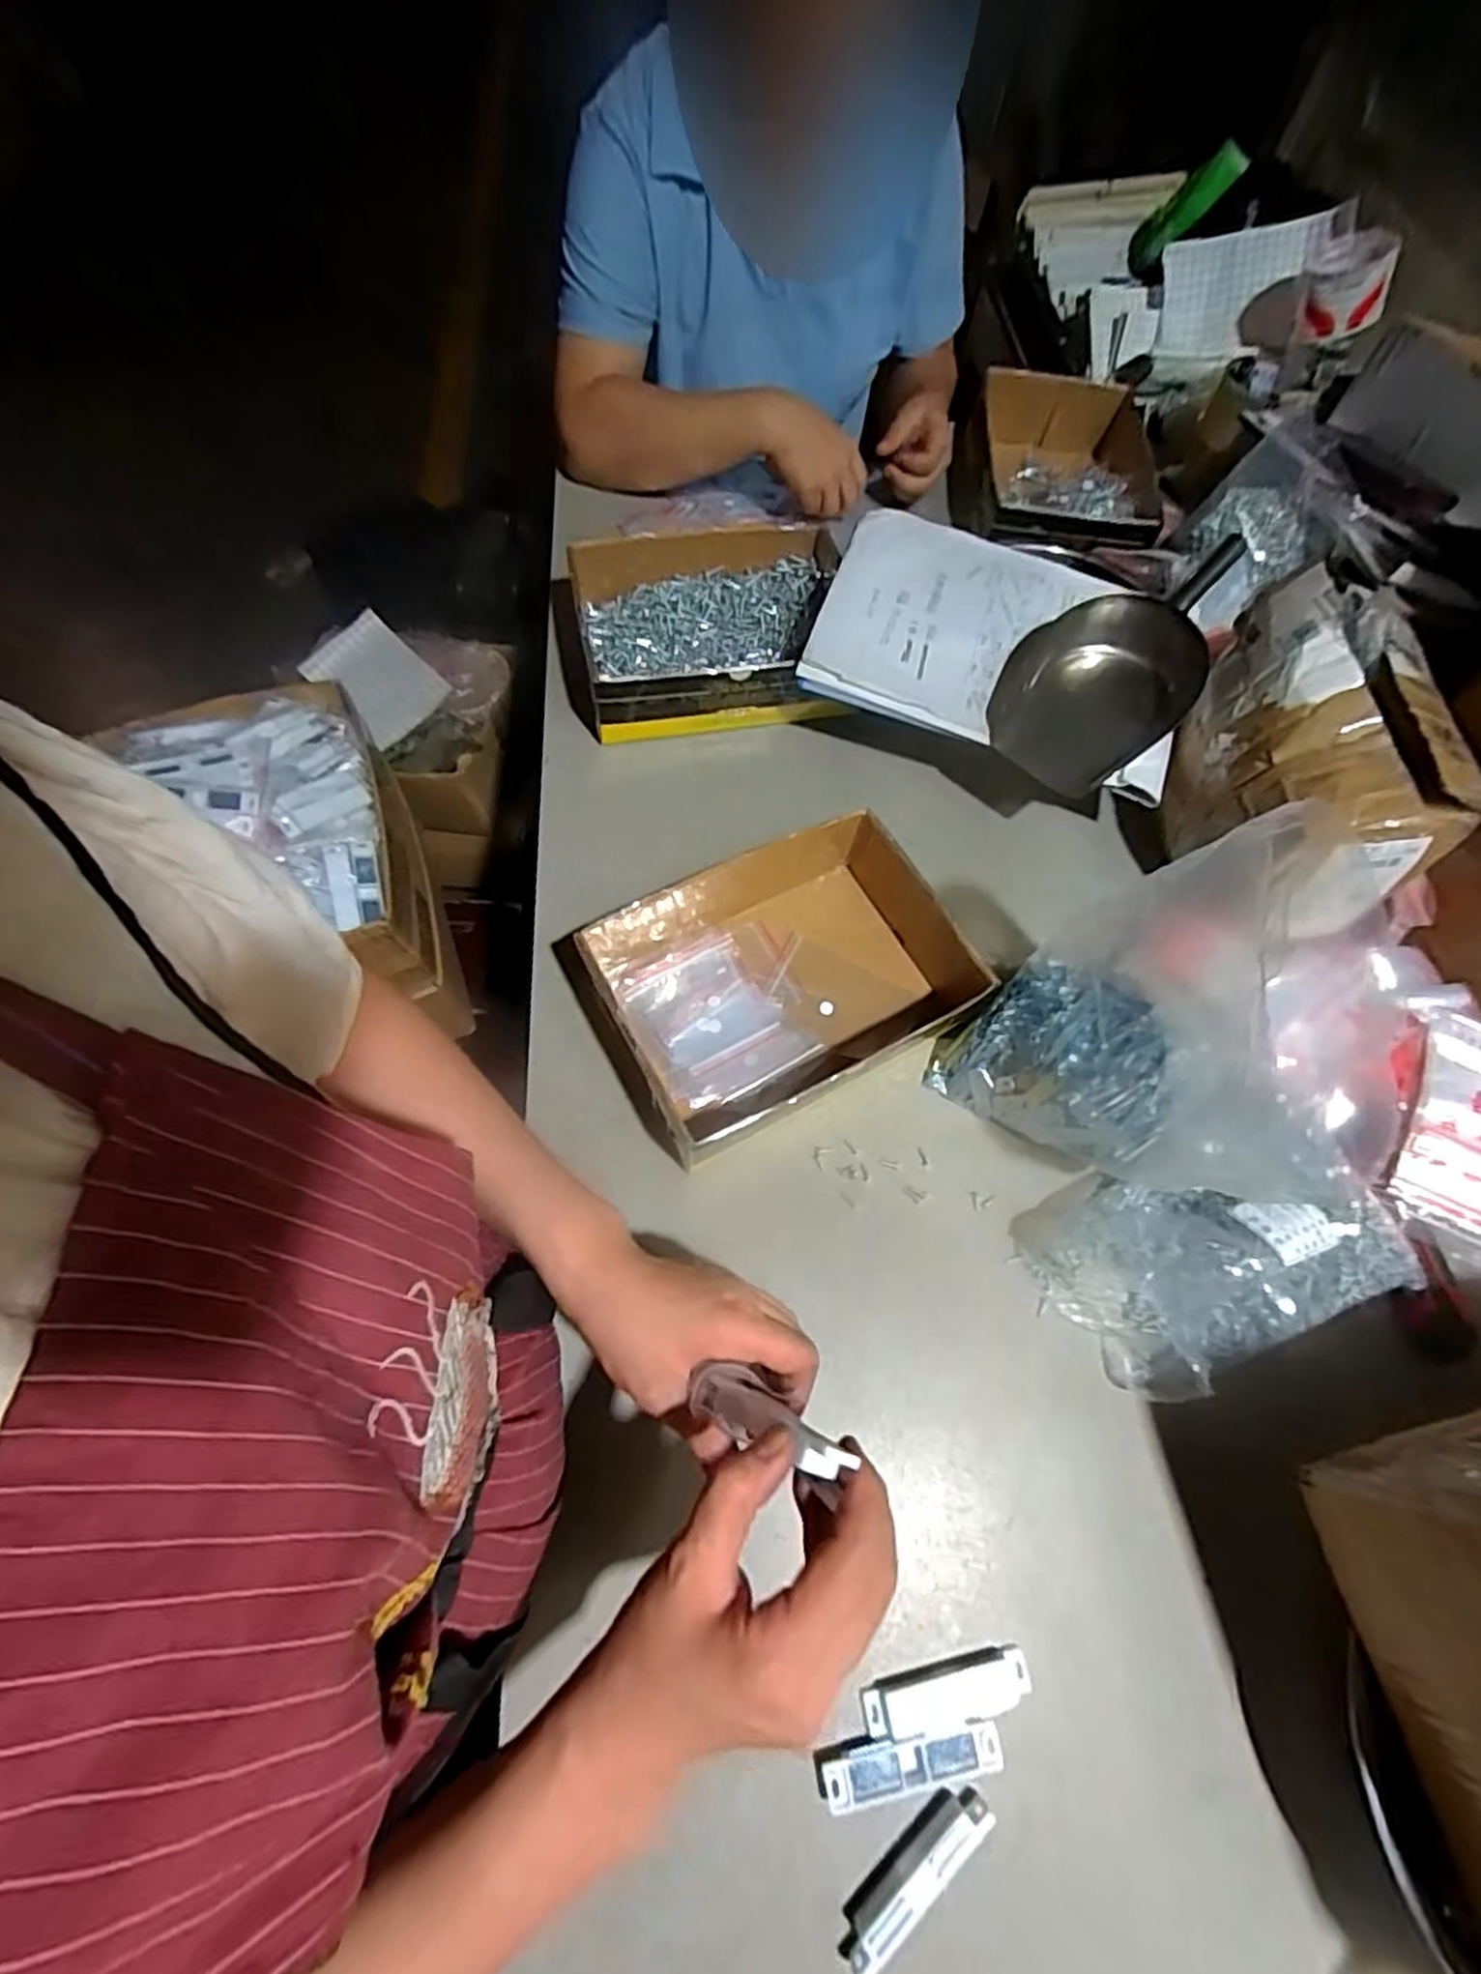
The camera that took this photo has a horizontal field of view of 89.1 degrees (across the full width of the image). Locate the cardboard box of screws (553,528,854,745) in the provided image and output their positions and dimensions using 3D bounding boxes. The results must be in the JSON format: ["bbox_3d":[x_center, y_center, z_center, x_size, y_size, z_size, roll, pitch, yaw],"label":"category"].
[{"bbox_3d":[-0.037,-0.325,0.706,0.255,0.076,0.201,-4,65,-6],"label":"cardboard box of screws"}]

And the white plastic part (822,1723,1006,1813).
[{"bbox_3d":[0.092,0.418,0.404,0.096,0.010,0.020,-8,66,-5],"label":"white plastic part"}]

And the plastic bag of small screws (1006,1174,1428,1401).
[{"bbox_3d":[0.313,0.173,0.493,0.220,0.075,0.135,-18,67,-10],"label":"plastic bag of small screws"}]

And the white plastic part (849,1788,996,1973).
[{"bbox_3d":[0.089,0.452,0.383,0.092,0.021,0.019,-35,71,-16],"label":"white plastic part"}]

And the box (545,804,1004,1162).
[{"bbox_3d":[0.021,-0.014,0.566,0.270,0.072,0.202,-25,68,-12],"label":"box"}]

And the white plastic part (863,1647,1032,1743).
[{"bbox_3d":[0.115,0.391,0.414,0.092,0.010,0.025,-11,66,-7],"label":"white plastic part"}]

